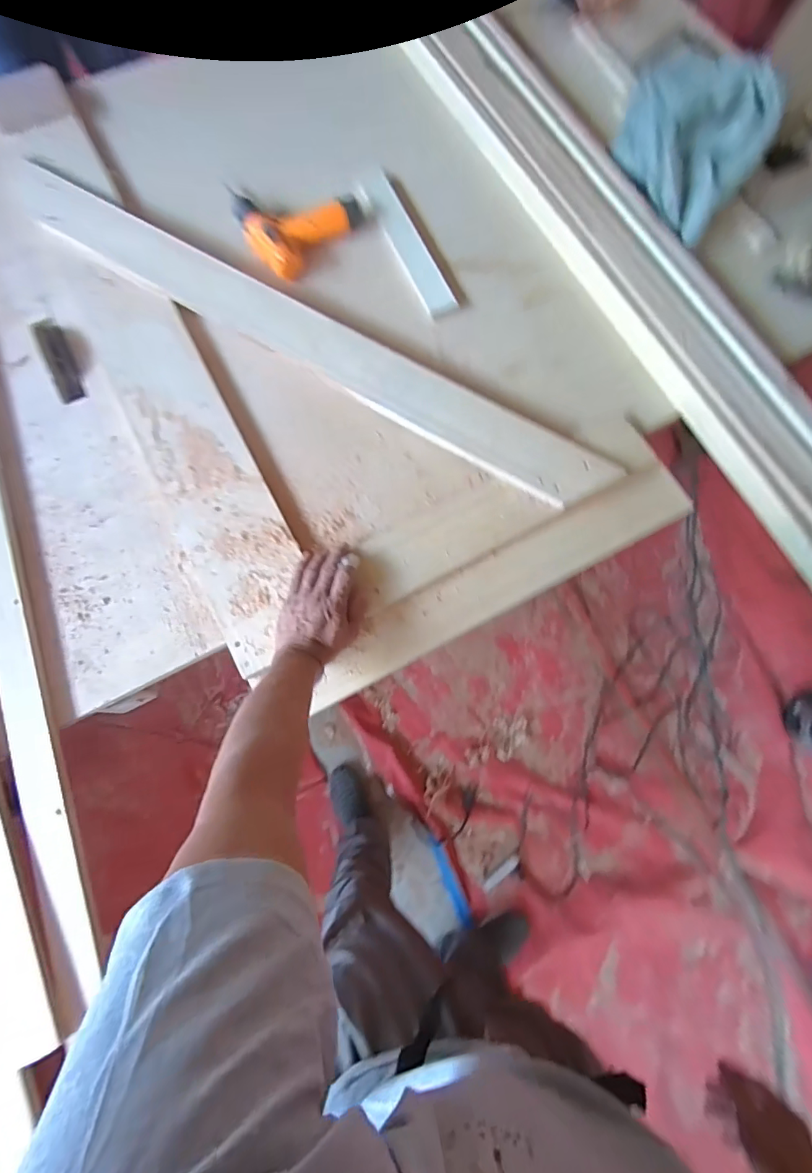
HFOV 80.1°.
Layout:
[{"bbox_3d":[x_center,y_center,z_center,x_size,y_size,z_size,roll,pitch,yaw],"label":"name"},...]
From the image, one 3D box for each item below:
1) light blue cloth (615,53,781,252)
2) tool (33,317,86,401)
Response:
[{"bbox_3d":[0.484,-0.800,0.853,0.147,0.184,0.314,-33,78,-10],"label":"light blue cloth"},{"bbox_3d":[-0.592,-0.388,0.825,0.047,0.016,0.168,-24,78,-7],"label":"tool"}]

